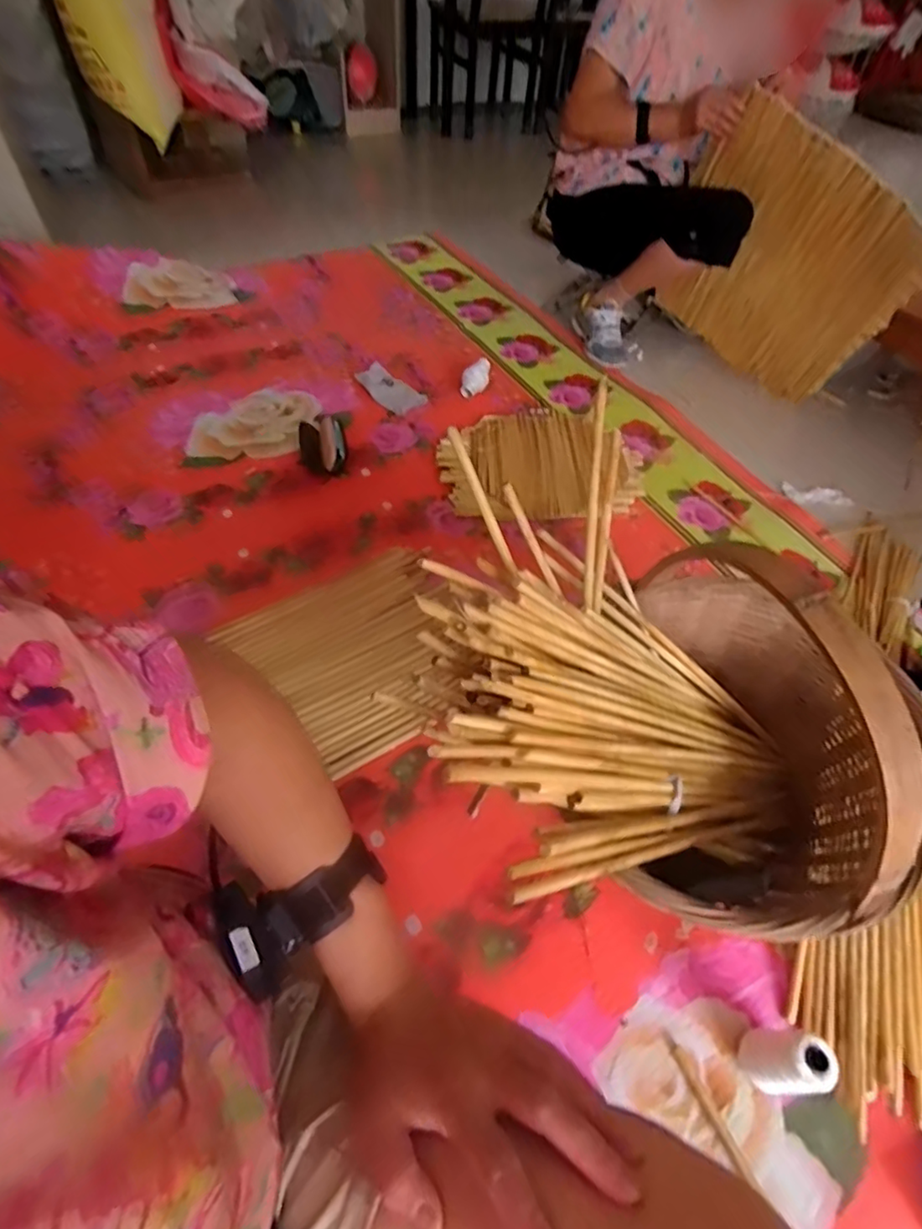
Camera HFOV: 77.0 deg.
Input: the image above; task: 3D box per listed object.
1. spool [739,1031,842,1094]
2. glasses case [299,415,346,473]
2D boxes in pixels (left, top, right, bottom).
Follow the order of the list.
[{"bbox_3d":[0.335,0.465,0.602,0.049,0.110,0.054,2,53,-3],"label":"spool"},{"bbox_3d":[-0.292,-0.357,1.226,0.090,0.047,0.150,-10,54,-11],"label":"glasses case"}]

